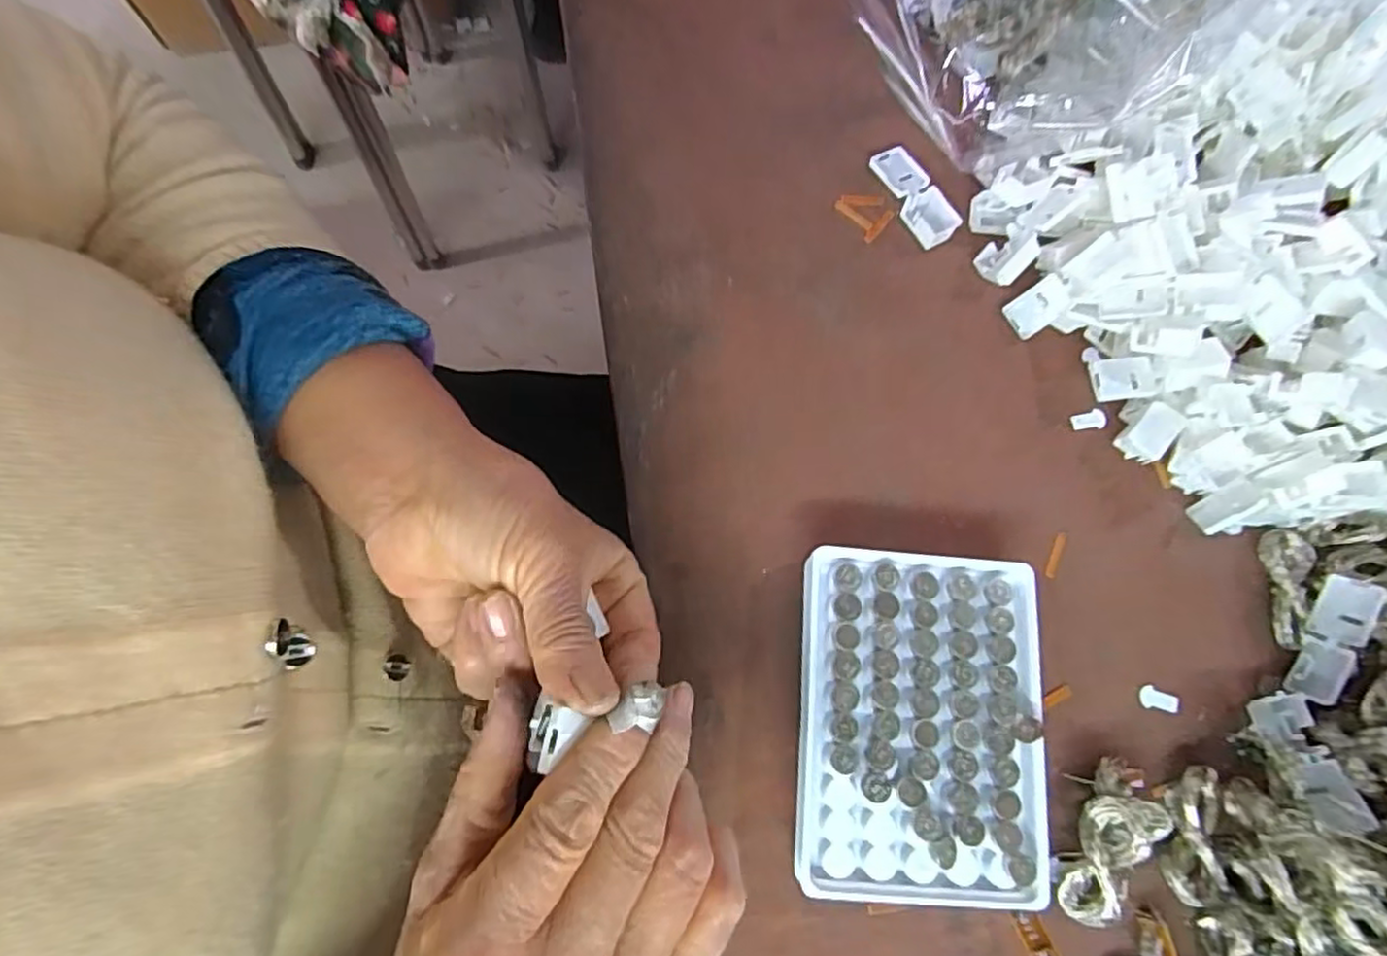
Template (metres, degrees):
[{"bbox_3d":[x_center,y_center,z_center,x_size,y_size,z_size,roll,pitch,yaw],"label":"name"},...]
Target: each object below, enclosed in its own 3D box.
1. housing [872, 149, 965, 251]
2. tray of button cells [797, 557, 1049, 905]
[{"bbox_3d":[0.113,-0.144,0.348,0.023,0.009,0.056,-27,81,-10],"label":"housing"},{"bbox_3d":[0.091,0.098,0.279,0.094,0.027,0.130,5,77,-3],"label":"tray of button cells"}]

